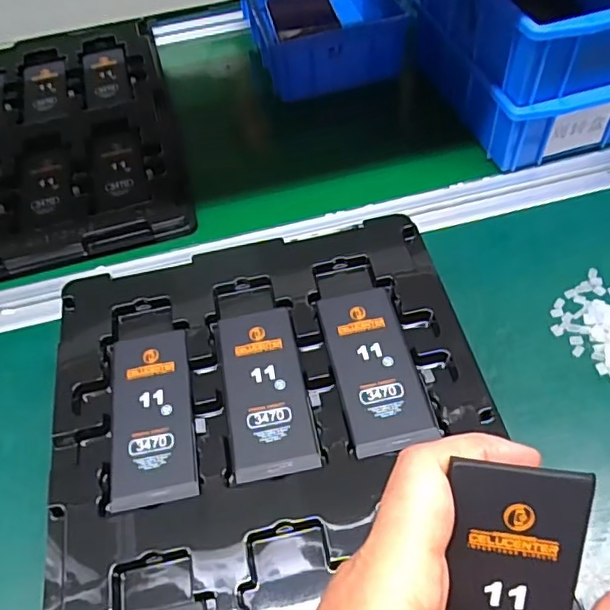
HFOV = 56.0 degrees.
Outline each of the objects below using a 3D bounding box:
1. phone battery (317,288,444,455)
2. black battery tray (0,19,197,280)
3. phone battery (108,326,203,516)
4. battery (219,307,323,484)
[{"bbox_3d":[0.038,0.032,0.314,0.044,0.004,0.098,-11,55,-4],"label":"phone battery"},{"bbox_3d":[-0.235,-0.153,0.529,0.223,0.021,0.316,-15,55,-6],"label":"black battery tray"},{"bbox_3d":[-0.082,0.057,0.307,0.043,0.004,0.098,-10,55,-2],"label":"phone battery"},{"bbox_3d":[-0.021,0.044,0.311,0.042,0.004,0.098,-11,55,-3],"label":"battery"}]

